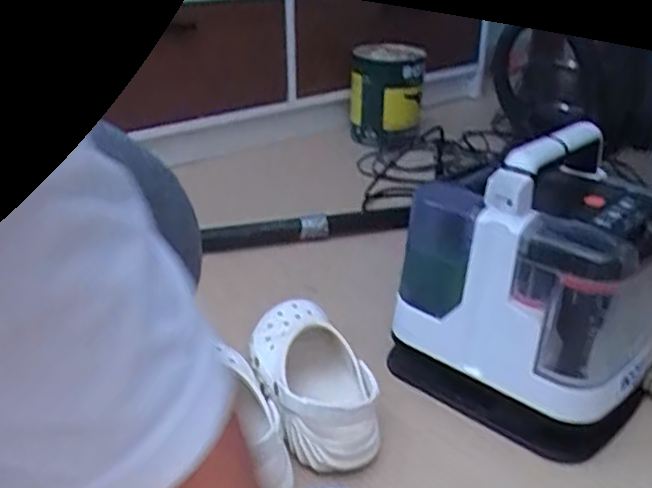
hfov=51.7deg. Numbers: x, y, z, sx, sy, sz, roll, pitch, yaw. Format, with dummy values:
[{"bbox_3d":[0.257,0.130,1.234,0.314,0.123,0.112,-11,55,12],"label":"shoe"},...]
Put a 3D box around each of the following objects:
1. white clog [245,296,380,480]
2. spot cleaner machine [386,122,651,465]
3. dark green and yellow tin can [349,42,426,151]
[{"bbox_3d":[-0.018,0.147,0.701,0.104,0.069,0.223,-14,28,-20],"label":"white clog"},{"bbox_3d":[0.205,0.042,0.676,0.235,0.273,0.157,19,32,33],"label":"spot cleaner machine"},{"bbox_3d":[0.121,-0.283,1.304,0.141,0.175,0.164,1,27,2],"label":"dark green and yellow tin can"}]

